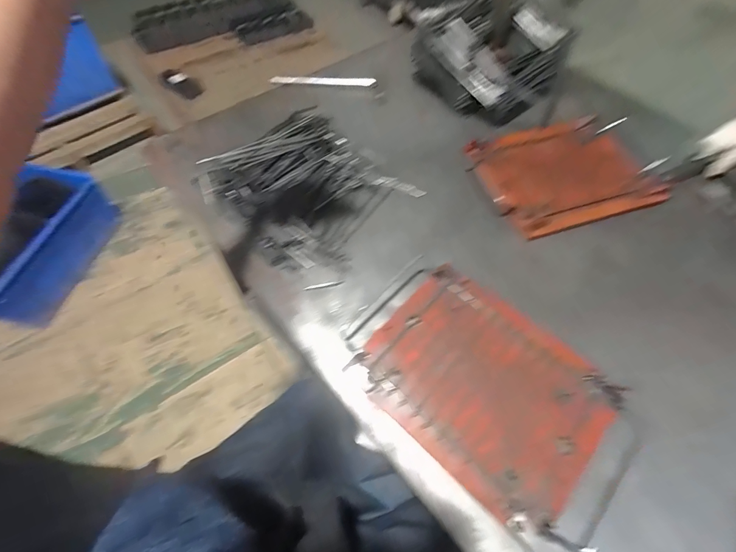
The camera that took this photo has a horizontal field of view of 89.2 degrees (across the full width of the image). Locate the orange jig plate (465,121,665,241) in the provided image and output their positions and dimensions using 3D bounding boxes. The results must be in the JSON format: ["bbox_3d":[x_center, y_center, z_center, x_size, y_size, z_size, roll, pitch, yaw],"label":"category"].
[{"bbox_3d":[0.374,-0.208,0.712,0.337,0.045,0.249,-15,60,-11],"label":"orange jig plate"}]

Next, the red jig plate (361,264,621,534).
[{"bbox_3d":[0.155,0.143,0.507,0.296,0.032,0.232,38,65,19],"label":"red jig plate"}]

